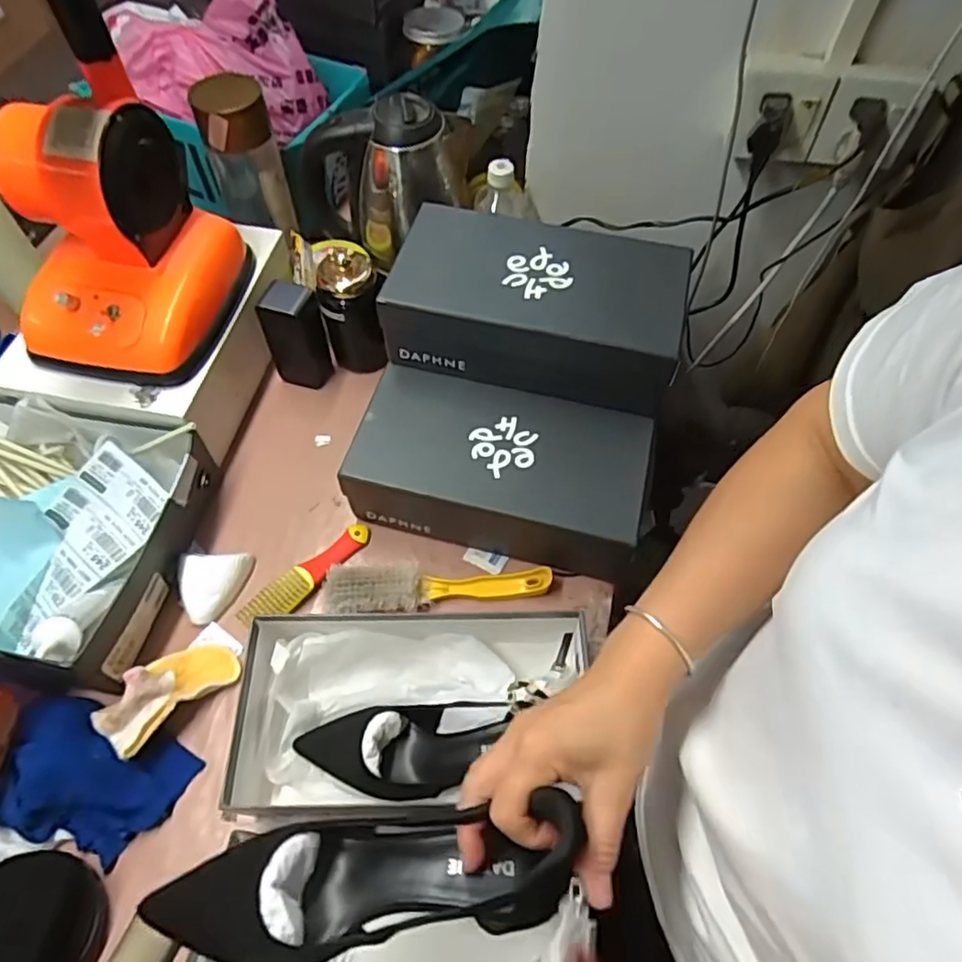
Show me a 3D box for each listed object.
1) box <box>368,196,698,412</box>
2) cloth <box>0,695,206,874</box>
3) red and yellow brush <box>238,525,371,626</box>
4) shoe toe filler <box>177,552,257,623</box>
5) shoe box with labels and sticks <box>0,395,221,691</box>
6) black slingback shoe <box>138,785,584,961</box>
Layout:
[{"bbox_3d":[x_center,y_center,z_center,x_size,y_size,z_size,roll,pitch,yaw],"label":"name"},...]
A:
[{"bbox_3d":[0.062,-0.184,0.699,0.294,0.104,0.178,17,60,9],"label":"box"},{"bbox_3d":[-0.343,0.258,0.567,0.147,0.043,0.111,20,61,10],"label":"cloth"},{"bbox_3d":[-0.178,0.099,0.680,0.153,0.026,0.030,-40,68,-22],"label":"red and yellow brush"},{"bbox_3d":[-0.281,0.101,0.670,0.055,0.033,0.081,20,61,10],"label":"shoe toe filler"},{"bbox_3d":[-0.477,0.046,0.653,0.337,0.099,0.256,10,59,4],"label":"shoe box with labels and sticks"},{"bbox_3d":[-0.062,0.225,0.363,0.230,0.075,0.064,-8,59,2],"label":"black slingback shoe"}]

